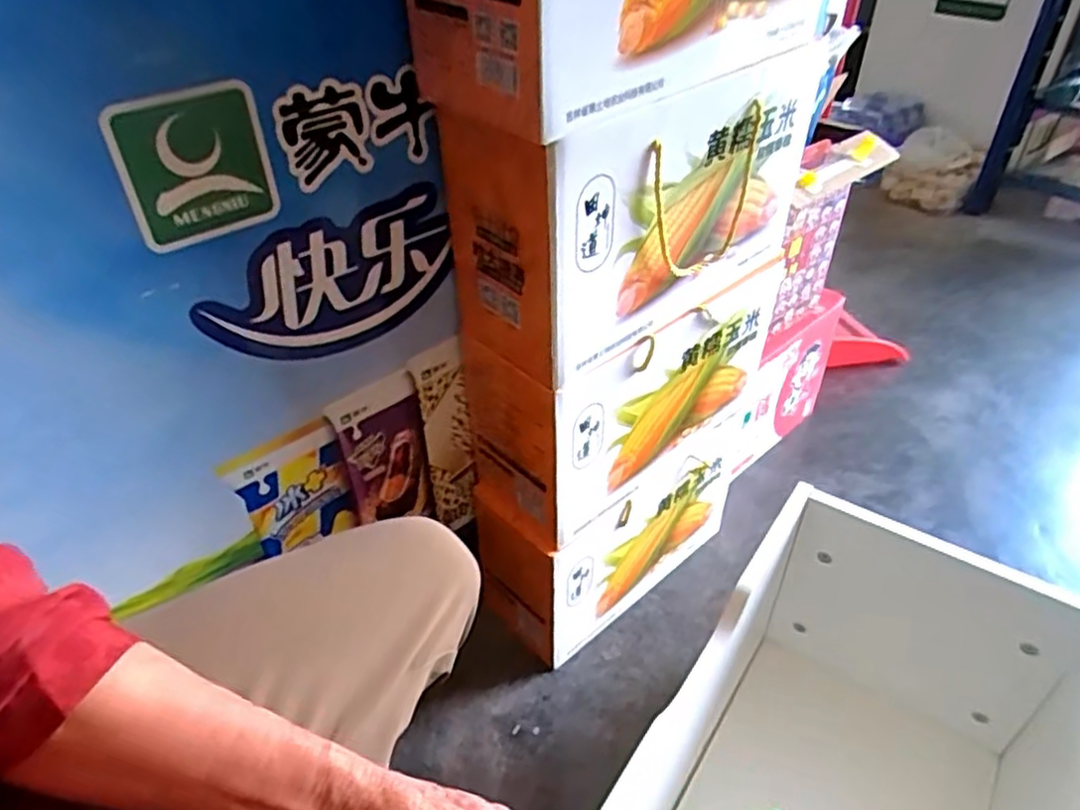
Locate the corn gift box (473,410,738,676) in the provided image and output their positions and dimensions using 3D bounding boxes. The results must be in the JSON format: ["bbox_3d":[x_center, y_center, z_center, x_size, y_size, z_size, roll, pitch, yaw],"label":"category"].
[{"bbox_3d":[0.106,0.146,0.923,0.365,0.228,0.129,-25,44,-27],"label":"corn gift box"}]

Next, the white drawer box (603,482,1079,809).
[{"bbox_3d":[0.265,0.373,0.624,0.323,0.294,0.467,25,45,28],"label":"white drawer box"}]

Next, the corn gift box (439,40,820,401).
[{"bbox_3d":[0.093,-0.186,0.659,0.342,0.208,0.136,-25,44,-27],"label":"corn gift box"}]

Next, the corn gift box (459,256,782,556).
[{"bbox_3d":[0.091,-0.024,0.803,0.323,0.221,0.146,-29,46,-30],"label":"corn gift box"}]

